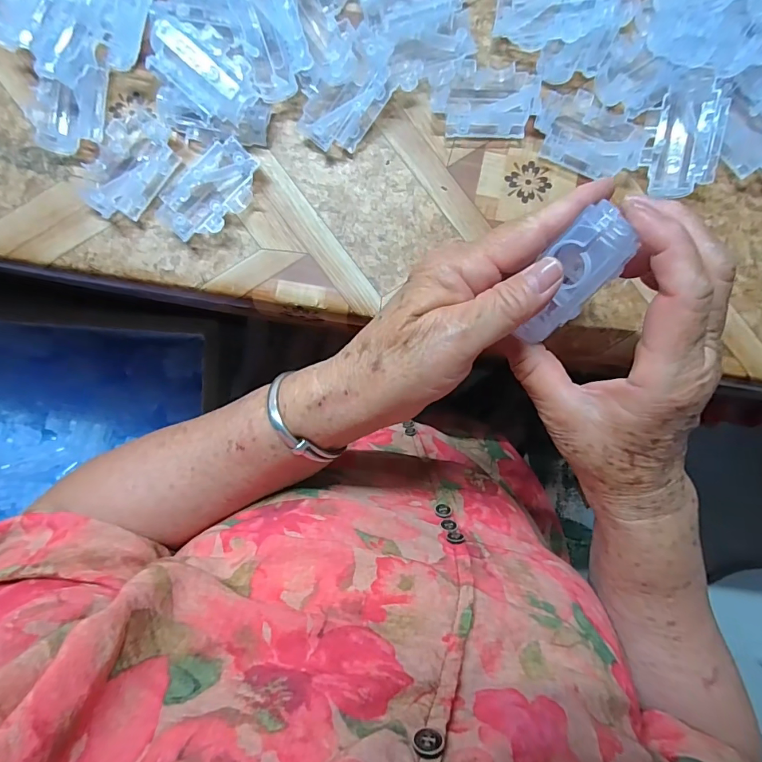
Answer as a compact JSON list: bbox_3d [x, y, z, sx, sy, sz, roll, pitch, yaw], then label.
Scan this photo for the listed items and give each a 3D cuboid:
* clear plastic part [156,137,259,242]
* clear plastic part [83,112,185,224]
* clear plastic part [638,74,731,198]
[{"bbox_3d":[-0.109,-0.119,0.276,0.069,0.013,0.038,-40,91,0],"label":"clear plastic part"},{"bbox_3d":[-0.161,-0.136,0.277,0.043,0.010,0.067,37,90,-1],"label":"clear plastic part"},{"bbox_3d":[0.192,-0.154,0.273,0.042,0.018,0.071,5,91,-1],"label":"clear plastic part"}]

